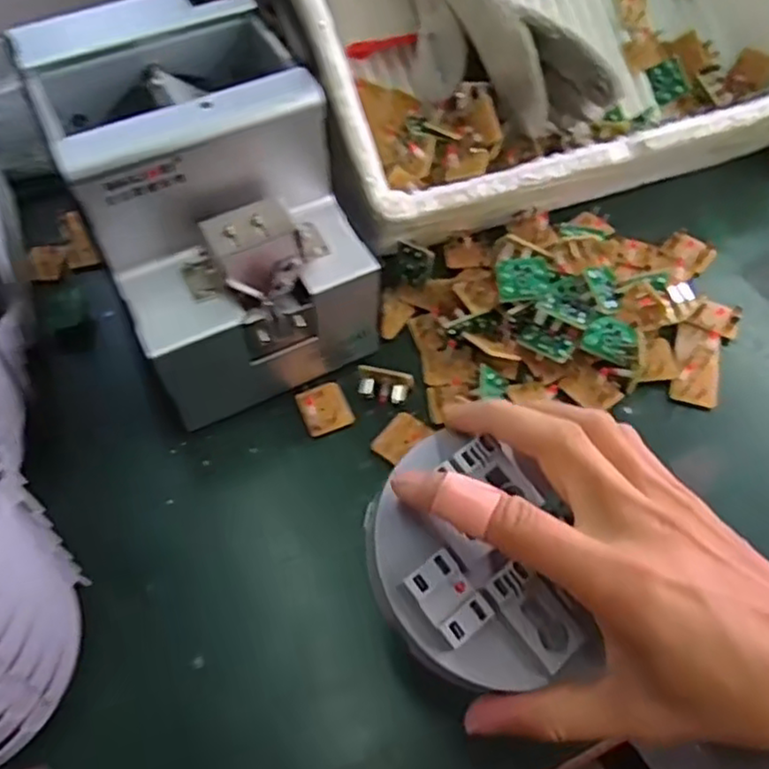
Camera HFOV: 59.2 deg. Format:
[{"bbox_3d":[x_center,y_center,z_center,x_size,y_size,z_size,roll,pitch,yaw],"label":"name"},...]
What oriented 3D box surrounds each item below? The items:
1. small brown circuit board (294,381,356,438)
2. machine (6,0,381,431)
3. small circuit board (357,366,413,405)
[{"bbox_3d":[-0.034,0.013,0.387,0.027,0.006,0.028,-19,58,-12],"label":"small brown circuit board"},{"bbox_3d":[-0.090,-0.092,0.364,0.123,0.139,0.180,-26,60,-16],"label":"machine"},{"bbox_3d":[0.001,0.000,0.386,0.030,0.021,0.013,8,57,5],"label":"small circuit board"}]

